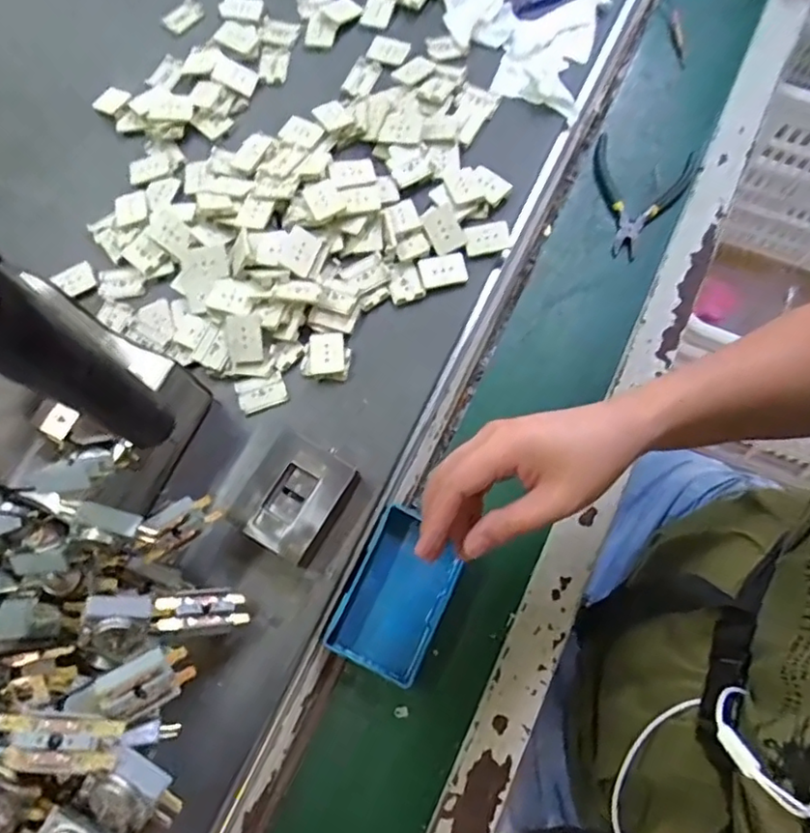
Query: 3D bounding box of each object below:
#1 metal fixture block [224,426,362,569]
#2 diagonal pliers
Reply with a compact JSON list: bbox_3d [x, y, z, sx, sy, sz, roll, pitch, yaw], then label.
[{"bbox_3d":[-0.082,0.059,0.459,0.068,0.025,0.080,30,76,11],"label":"metal fixture block"},{"bbox_3d":[0.216,-0.201,0.572,0.092,0.011,0.121,14,73,7],"label":"diagonal pliers"}]

